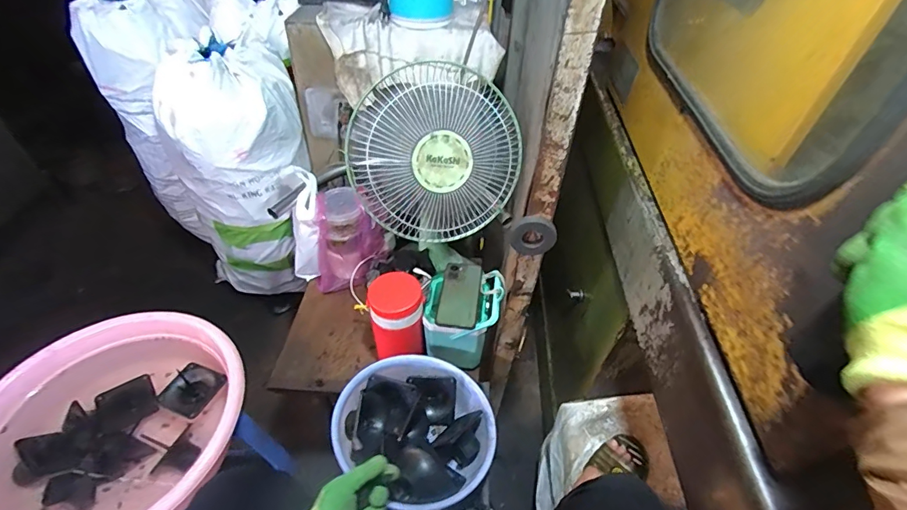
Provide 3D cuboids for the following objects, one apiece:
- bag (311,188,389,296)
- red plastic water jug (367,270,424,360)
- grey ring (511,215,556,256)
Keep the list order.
[{"bbox_3d":[-0.255,-0.038,1.055,0.169,0.206,0.139,-3,45,-7],"label":"bag"},{"bbox_3d":[-0.116,0.139,0.884,0.101,0.205,0.093,-7,45,-10],"label":"red plastic water jug"},{"bbox_3d":[0.119,-0.025,0.648,0.064,0.076,0.012,5,44,1],"label":"grey ring"}]

